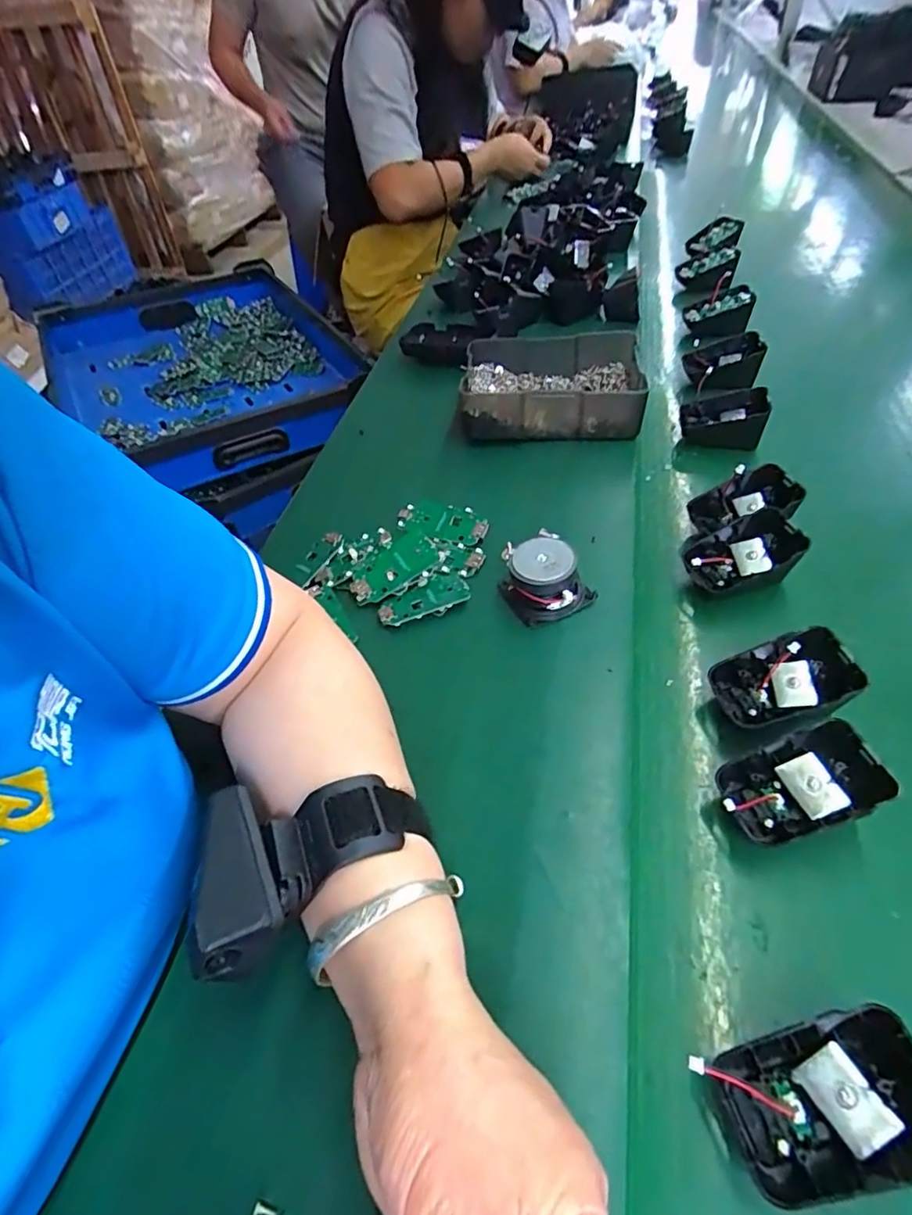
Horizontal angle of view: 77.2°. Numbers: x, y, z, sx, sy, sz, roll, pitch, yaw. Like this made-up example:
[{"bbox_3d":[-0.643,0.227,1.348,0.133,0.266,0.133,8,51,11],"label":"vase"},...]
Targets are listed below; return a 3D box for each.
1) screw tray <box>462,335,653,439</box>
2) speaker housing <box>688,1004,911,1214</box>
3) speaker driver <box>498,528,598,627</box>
[{"bbox_3d":[0.089,-0.209,0.535,0.159,0.042,0.116,4,51,9],"label":"screw tray"},{"bbox_3d":[0.132,0.179,0.205,0.063,0.041,0.045,-15,50,-7],"label":"speaker housing"},{"bbox_3d":[0.059,-0.020,0.383,0.049,0.035,0.051,-25,52,-14],"label":"speaker driver"}]

